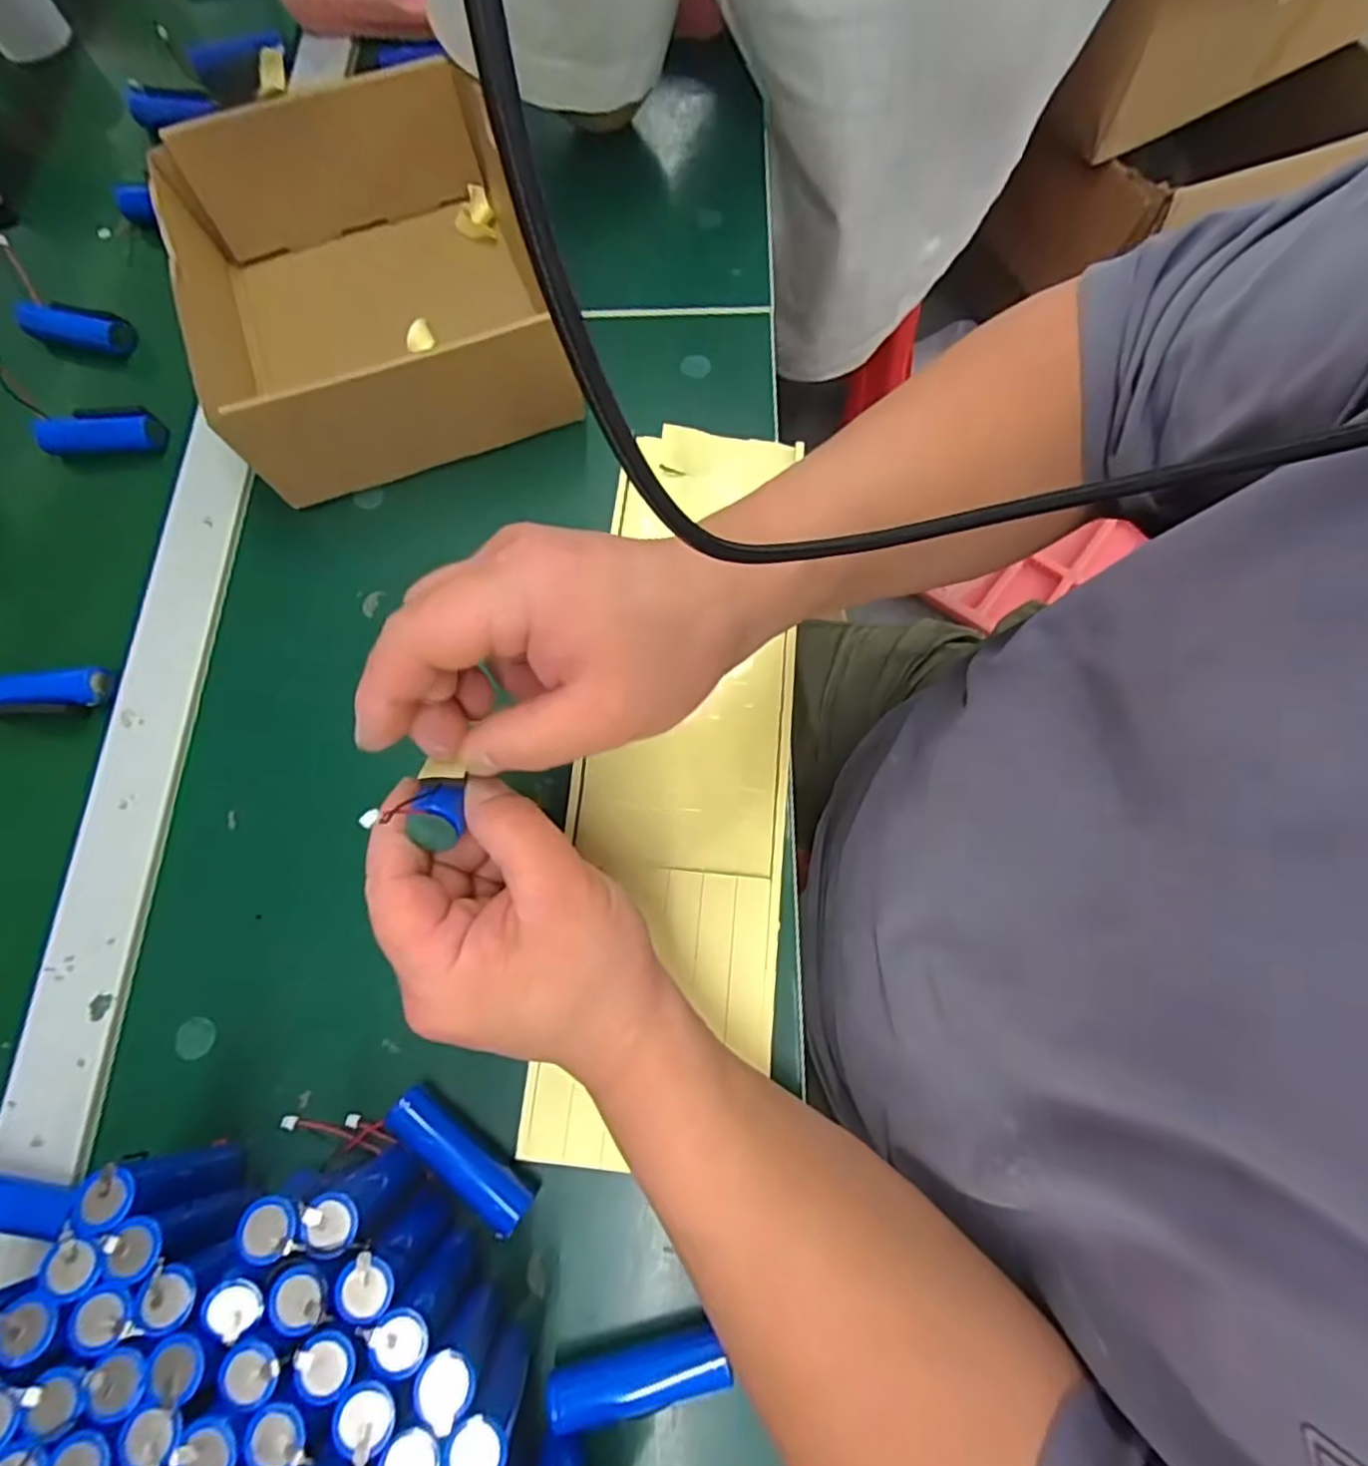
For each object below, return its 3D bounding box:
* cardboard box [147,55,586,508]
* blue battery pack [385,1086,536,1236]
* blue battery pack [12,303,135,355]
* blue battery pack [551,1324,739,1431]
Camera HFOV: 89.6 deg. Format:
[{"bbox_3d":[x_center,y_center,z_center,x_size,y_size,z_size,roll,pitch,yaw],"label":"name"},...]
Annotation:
[{"bbox_3d":[-0.177,-0.251,0.384,0.181,0.070,0.201,-21,74,-7],"label":"cardboard box"},{"bbox_3d":[-0.090,0.170,0.274,0.066,0.019,0.021,38,76,11],"label":"blue battery pack"},{"bbox_3d":[-0.375,-0.250,0.424,0.078,0.016,0.021,16,73,5],"label":"blue battery pack"},{"bbox_3d":[-0.017,0.233,0.250,0.065,0.023,0.018,-14,73,-5],"label":"blue battery pack"}]

